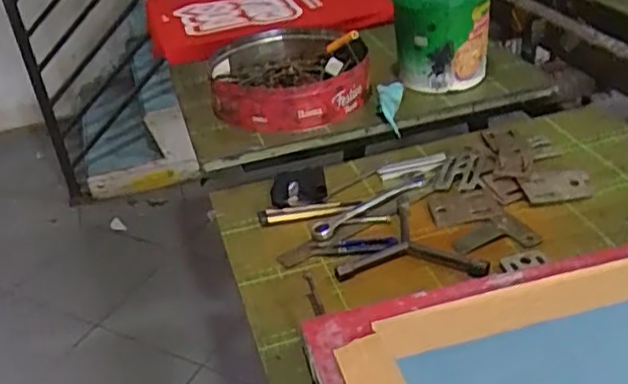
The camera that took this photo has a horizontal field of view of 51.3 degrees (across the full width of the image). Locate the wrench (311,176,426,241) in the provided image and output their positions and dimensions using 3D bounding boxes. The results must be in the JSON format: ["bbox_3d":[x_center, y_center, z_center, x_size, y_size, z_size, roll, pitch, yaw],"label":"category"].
[{"bbox_3d":[0.068,0.015,0.805,0.177,0.011,0.030,-27,38,-28],"label":"wrench"}]

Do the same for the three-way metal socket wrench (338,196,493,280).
[{"bbox_3d":[0.115,0.052,0.747,0.157,0.010,0.143,2,34,12],"label":"three-way metal socket wrench"}]

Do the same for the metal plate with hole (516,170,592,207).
[{"bbox_3d":[0.300,-0.007,0.805,0.095,0.005,0.050,-8,50,-9],"label":"metal plate with hole"}]

